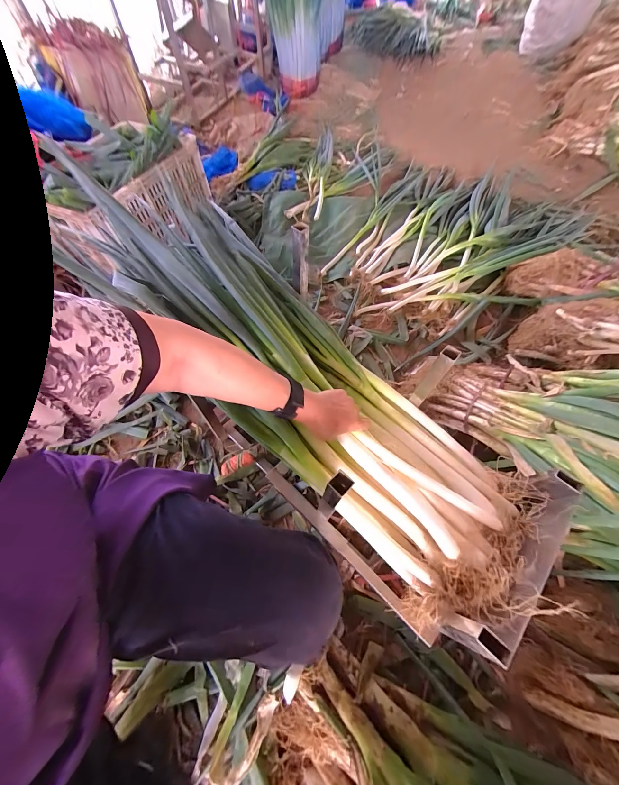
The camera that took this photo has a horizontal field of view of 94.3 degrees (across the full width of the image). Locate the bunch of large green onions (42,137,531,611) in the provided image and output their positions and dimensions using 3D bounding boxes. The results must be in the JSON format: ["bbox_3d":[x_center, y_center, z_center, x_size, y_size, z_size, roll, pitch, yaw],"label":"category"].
[{"bbox_3d":[-0.009,-0.042,0.530,0.284,0.146,0.891,-41,83,-20],"label":"bunch of large green onions"}]

